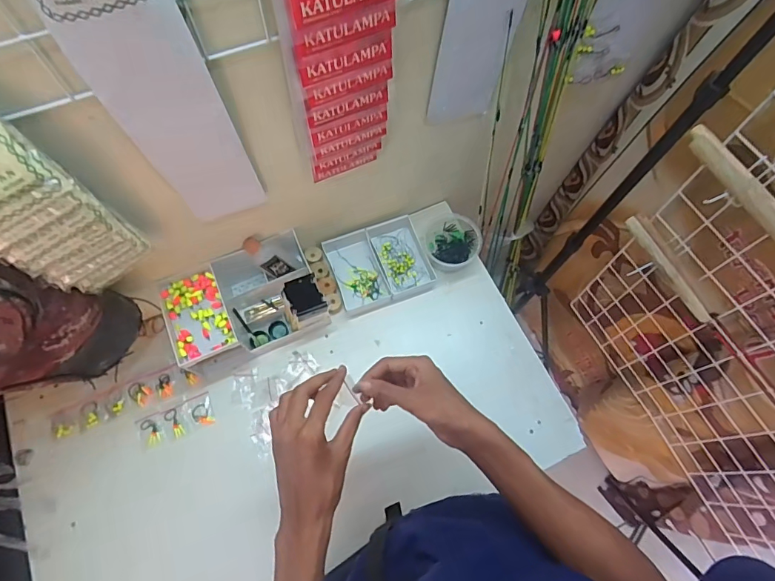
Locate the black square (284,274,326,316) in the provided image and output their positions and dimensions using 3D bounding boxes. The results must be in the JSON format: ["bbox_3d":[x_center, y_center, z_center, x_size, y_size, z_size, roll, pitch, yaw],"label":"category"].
[{"bbox_3d":[-0.128,0.007,0.672,0.051,0.017,0.056,-25,71,-11],"label":"black square"}]

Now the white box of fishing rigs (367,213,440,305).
[{"bbox_3d":[0.026,-0.061,0.793,0.085,0.032,0.149,-20,70,-9],"label":"white box of fishing rigs"}]

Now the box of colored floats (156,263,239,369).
[{"bbox_3d":[-0.296,0.033,0.674,0.091,0.019,0.148,-22,70,-10],"label":"box of colored floats"}]

